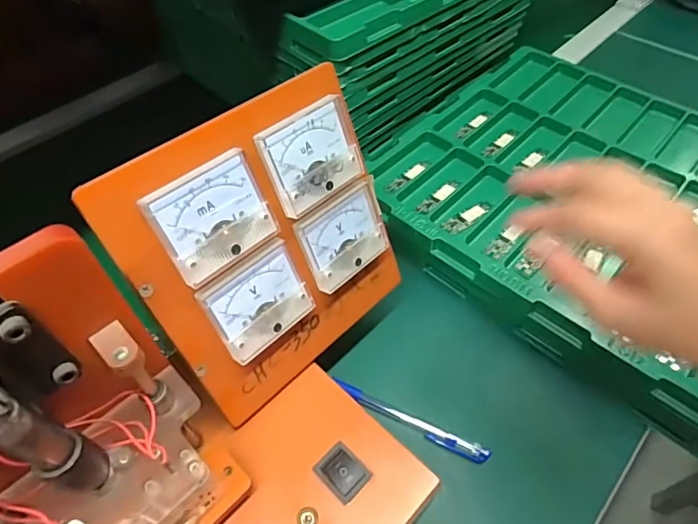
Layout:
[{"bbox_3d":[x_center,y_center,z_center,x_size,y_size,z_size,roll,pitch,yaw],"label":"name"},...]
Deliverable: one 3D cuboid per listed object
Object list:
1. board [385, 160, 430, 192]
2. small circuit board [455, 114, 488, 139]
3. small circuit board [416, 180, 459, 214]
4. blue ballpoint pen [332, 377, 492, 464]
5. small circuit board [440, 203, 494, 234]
[{"bbox_3d":[0.065,-0.094,0.512,0.061,0.006,0.016,-37,60,-24],"label":"board"},{"bbox_3d":[0.148,-0.164,0.565,0.055,0.006,0.017,-38,59,-24],"label":"small circuit board"},{"bbox_3d":[0.095,-0.068,0.493,0.061,0.004,0.017,-36,60,-24],"label":"small circuit board"},{"bbox_3d":[0.047,0.128,0.383,0.135,0.009,0.013,22,56,17],"label":"blue ballpoint pen"},{"bbox_3d":[0.120,-0.045,0.474,0.058,0.008,0.023,-26,56,-18],"label":"small circuit board"}]

